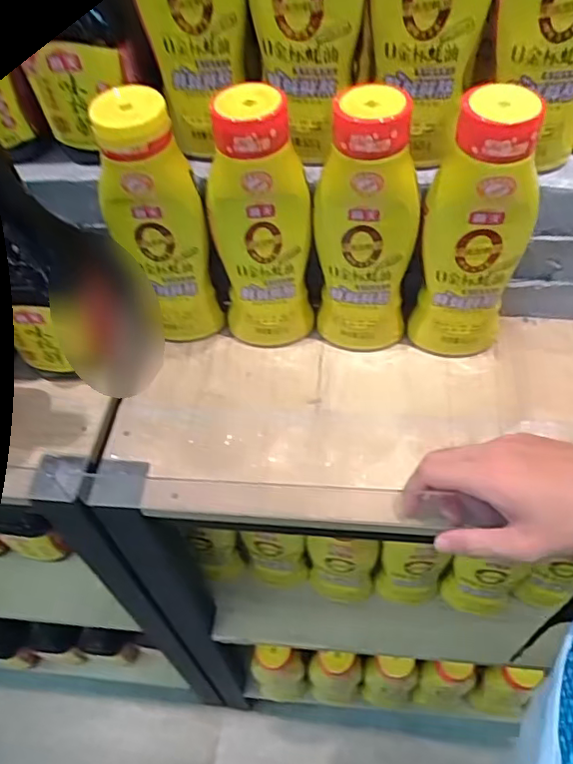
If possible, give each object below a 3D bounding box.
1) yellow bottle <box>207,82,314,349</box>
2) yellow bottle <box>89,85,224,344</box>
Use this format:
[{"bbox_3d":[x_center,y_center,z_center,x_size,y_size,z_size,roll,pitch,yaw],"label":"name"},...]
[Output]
[{"bbox_3d":[-0.017,-0.116,0.477,0.053,0.213,0.056,35,61,27],"label":"yellow bottle"},{"bbox_3d":[-0.102,-0.120,0.485,0.054,0.211,0.055,-39,59,-24],"label":"yellow bottle"}]

